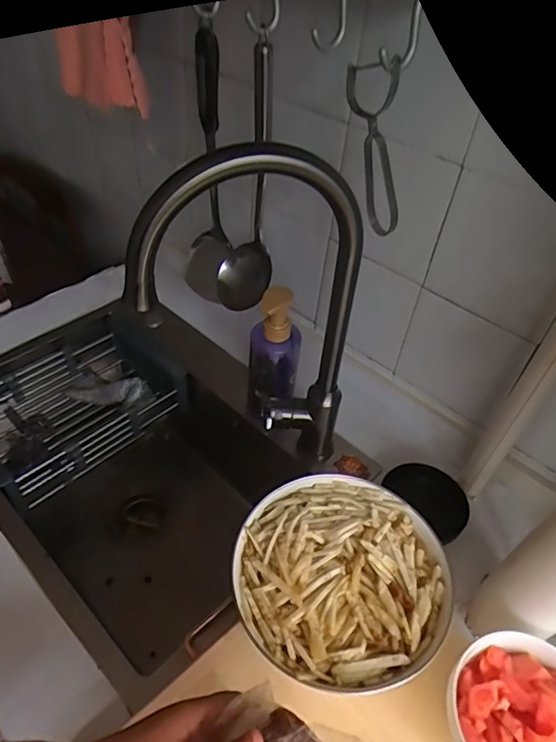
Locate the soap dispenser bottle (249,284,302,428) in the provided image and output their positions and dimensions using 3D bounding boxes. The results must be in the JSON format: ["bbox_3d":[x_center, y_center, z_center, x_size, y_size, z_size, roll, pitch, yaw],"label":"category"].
[{"bbox_3d":[-0.007,-0.008,0.665,0.066,0.215,0.058,7,44,0],"label":"soap dispenser bottle"}]

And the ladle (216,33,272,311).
[{"bbox_3d":[-0.034,-0.196,0.558,0.067,0.276,0.083,2,45,-6],"label":"ladle"}]

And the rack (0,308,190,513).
[{"bbox_3d":[-0.314,0.050,0.774,0.204,0.101,0.331,37,52,27],"label":"rack"}]

